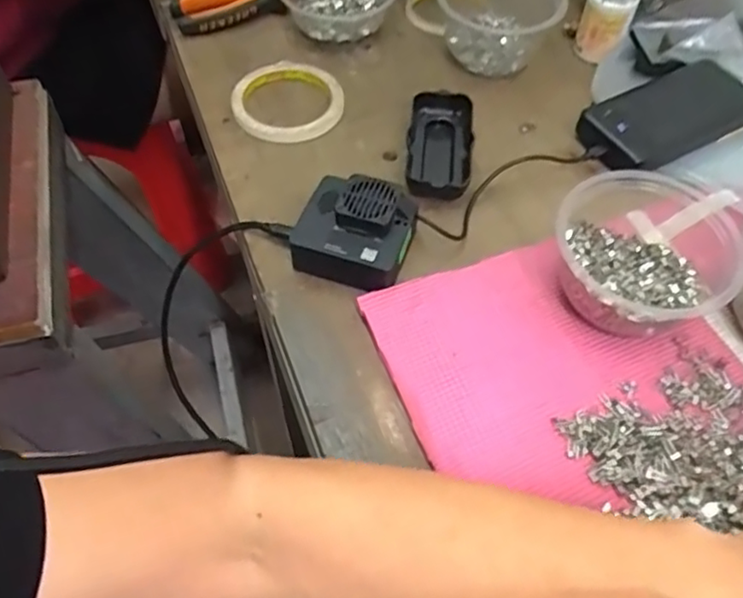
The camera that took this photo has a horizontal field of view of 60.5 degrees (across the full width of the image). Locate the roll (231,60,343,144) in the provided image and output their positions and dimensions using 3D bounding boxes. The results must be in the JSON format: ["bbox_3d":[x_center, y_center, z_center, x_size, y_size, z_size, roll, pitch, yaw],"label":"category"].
[{"bbox_3d":[-0.075,-0.178,0.568,0.094,0.019,0.091,0,57,1],"label":"roll"}]

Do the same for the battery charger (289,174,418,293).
[{"bbox_3d":[-0.015,-0.050,0.463,0.083,0.044,0.069,15,58,10],"label":"battery charger"}]

